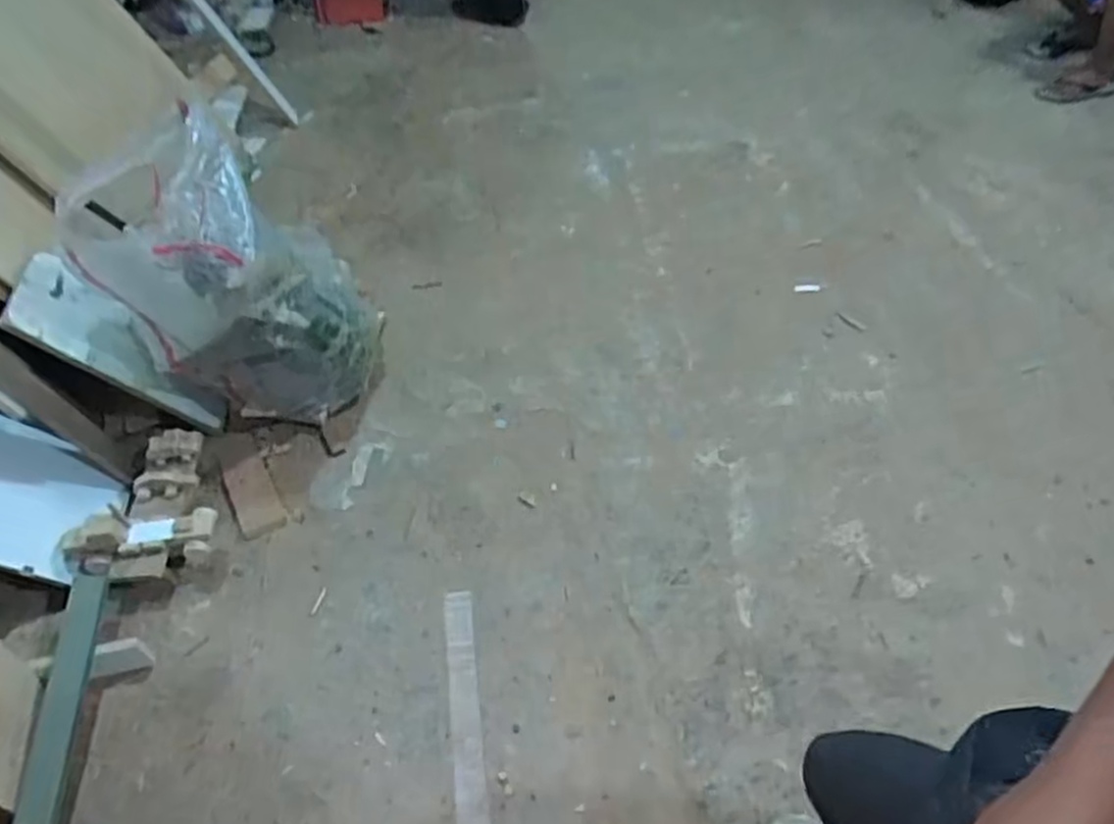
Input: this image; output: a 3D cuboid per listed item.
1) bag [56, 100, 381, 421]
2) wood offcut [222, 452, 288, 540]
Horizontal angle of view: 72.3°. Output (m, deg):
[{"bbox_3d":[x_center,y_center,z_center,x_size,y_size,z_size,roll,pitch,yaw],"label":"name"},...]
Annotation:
[{"bbox_3d":[-0.599,-0.232,1.508,0.485,0.581,0.276,-25,54,-18],"label":"bag"},{"bbox_3d":[-0.633,0.170,1.588,0.094,0.017,0.180,-15,63,-35],"label":"wood offcut"}]

